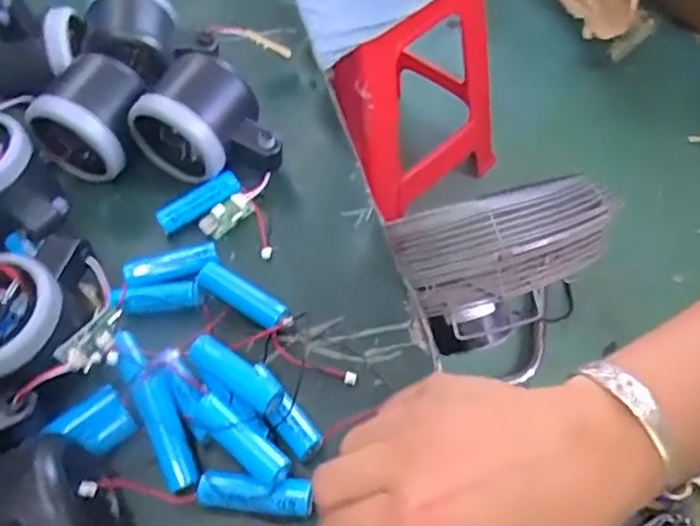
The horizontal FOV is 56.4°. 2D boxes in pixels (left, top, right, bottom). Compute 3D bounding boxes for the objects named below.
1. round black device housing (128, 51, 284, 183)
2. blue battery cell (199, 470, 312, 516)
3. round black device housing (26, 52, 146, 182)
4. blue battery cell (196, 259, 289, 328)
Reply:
[{"bbox_3d":[-0.081,-0.078,0.375,0.081,0.060,0.054,27,63,22],"label":"round black device housing"},{"bbox_3d":[-0.040,0.099,0.280,0.049,0.015,0.015,1,57,6],"label":"blue battery cell"},{"bbox_3d":[-0.152,-0.086,0.389,0.062,0.061,0.055,18,60,17],"label":"round black device housing"},{"bbox_3d":[-0.055,0.018,0.333,0.050,0.014,0.015,25,62,20],"label":"blue battery cell"}]

